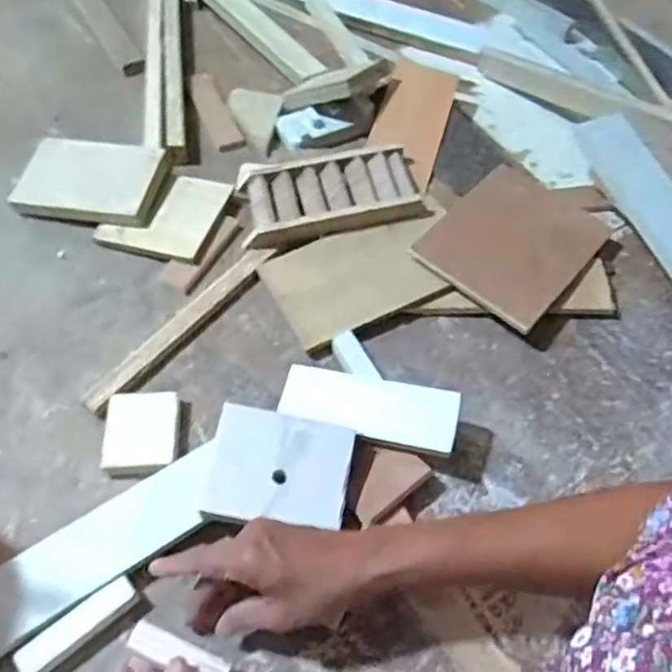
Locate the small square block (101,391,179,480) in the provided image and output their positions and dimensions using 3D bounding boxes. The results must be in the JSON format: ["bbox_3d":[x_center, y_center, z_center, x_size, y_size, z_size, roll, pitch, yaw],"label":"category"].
[{"bbox_3d":[-0.150,0.075,0.498,0.056,0.019,0.064,-6,57,-4],"label":"small square block"}]

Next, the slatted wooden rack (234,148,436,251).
[{"bbox_3d":[-0.004,-0.145,0.624,0.172,0.024,0.103,-10,57,-7],"label":"slatted wooden rack"}]

